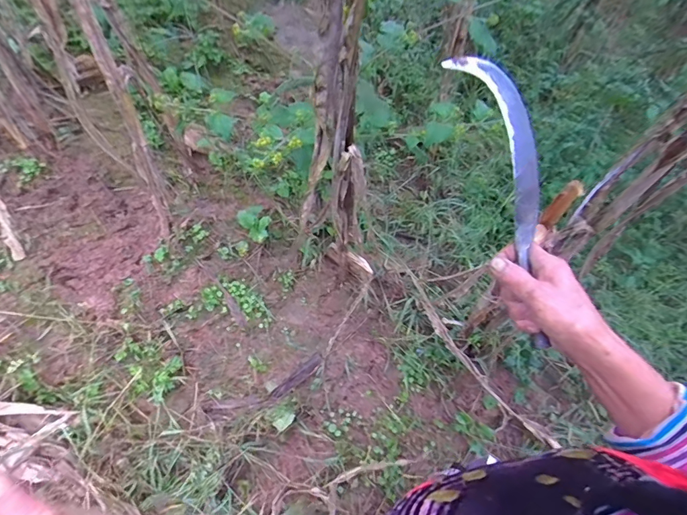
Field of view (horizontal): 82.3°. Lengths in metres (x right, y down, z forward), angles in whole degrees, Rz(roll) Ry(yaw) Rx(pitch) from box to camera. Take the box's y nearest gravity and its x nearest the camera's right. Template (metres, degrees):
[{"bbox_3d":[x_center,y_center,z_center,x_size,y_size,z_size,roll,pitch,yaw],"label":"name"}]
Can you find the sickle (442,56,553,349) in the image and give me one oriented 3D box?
[{"bbox_3d":[0.176,-0.060,0.400,0.051,0.036,0.307,-15,92,-12],"label":"sickle"}]

